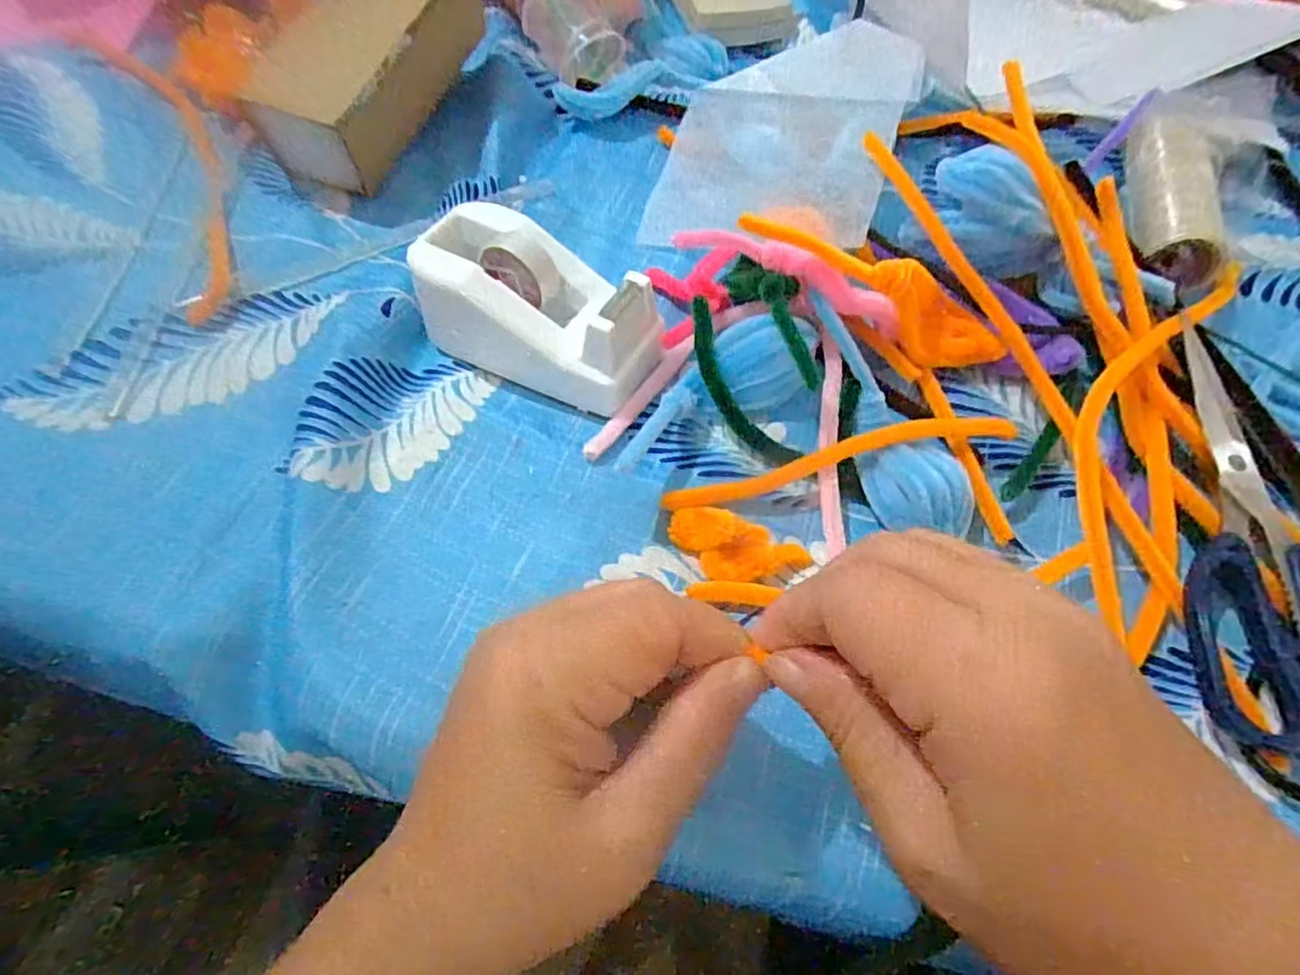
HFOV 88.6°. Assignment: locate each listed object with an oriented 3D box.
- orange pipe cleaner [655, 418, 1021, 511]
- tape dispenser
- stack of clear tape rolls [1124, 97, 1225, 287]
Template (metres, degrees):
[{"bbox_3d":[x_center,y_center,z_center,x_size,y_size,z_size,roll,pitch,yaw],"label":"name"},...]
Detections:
[{"bbox_3d":[0.074,-0.010,0.262,0.141,0.013,0.014,-13,62,-8],"label":"orange pipe cleaner"},{"bbox_3d":[-0.046,-0.075,0.278,0.103,0.045,0.055,29,61,14],"label":"tape dispenser"},{"bbox_3d":[0.276,-0.156,0.356,0.034,0.032,0.131,15,59,6],"label":"stack of clear tape rolls"}]

